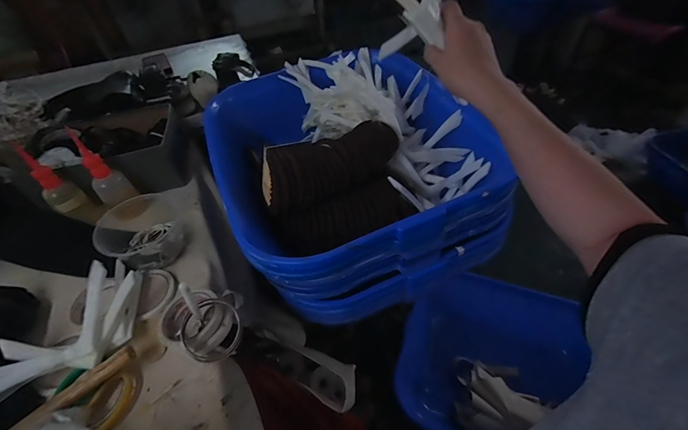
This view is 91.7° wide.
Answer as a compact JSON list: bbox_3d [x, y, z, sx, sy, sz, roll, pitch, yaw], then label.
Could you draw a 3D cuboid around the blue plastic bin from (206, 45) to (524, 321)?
[{"bbox_3d":[0.000,-0.122,0.724,0.501,0.208,0.571,-21,48,-14],"label":"blue plastic bin"}]

